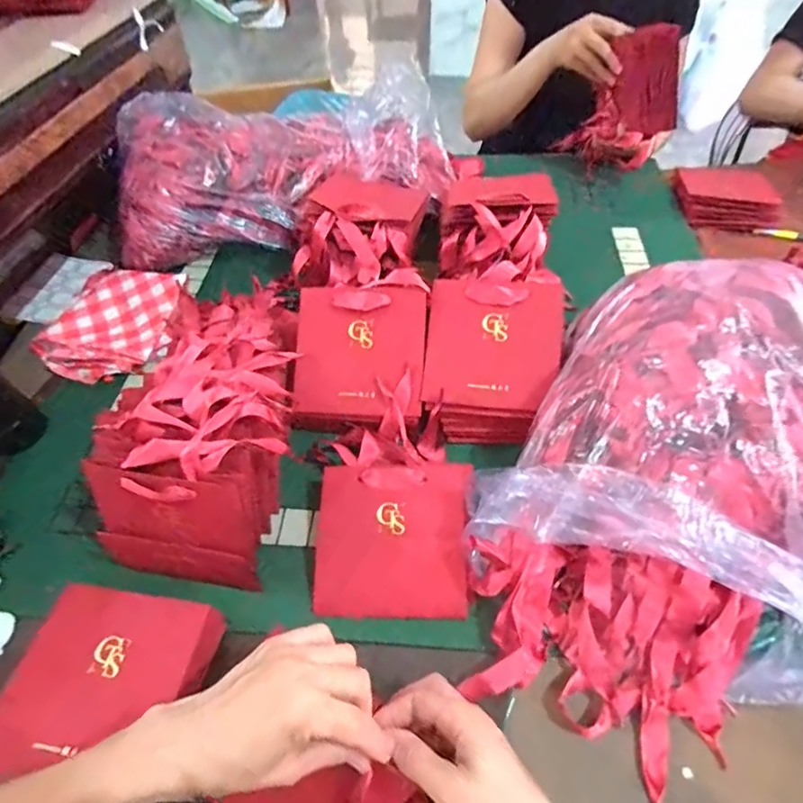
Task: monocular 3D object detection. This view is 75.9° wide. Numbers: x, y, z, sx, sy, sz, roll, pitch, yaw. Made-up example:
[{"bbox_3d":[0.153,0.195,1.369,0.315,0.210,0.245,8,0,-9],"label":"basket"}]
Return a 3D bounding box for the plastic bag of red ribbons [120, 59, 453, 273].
[{"bbox_3d":[-0.188,-0.364,0.785,0.482,0.168,0.221,-14,53,-10],"label":"plastic bag of red ribbons"}]

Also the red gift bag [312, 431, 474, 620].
[{"bbox_3d":[-0.007,0.123,0.497,0.142,0.012,0.158,4,69,4],"label":"red gift bag"}]

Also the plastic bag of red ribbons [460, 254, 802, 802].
[{"bbox_3d":[0.244,0.060,0.456,0.283,0.166,0.444,21,55,17],"label":"plastic bag of red ribbons"}]

